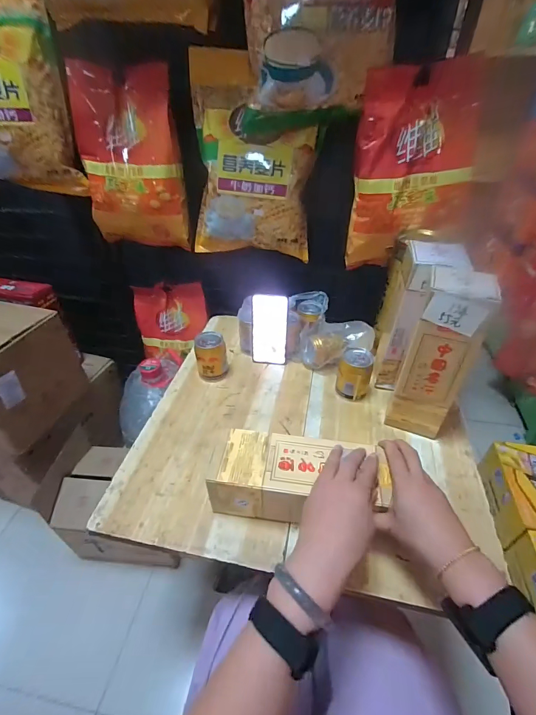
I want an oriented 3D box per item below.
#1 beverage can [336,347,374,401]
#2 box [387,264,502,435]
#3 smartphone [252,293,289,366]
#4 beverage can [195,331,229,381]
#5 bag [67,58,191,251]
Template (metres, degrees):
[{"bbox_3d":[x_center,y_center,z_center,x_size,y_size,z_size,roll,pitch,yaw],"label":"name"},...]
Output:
[{"bbox_3d":[0.172,0.035,0.678,0.064,0.091,0.066,13,41,16],"label":"beverage can"},{"bbox_3d":[0.276,-0.002,0.563,0.089,0.271,0.093,13,42,17],"label":"box"},{"bbox_3d":[0.005,-0.058,0.736,0.077,0.160,0.010,3,29,1],"label":"smartphone"},{"bbox_3d":[-0.119,-0.001,0.722,0.064,0.092,0.063,-7,40,-8],"label":"beverage can"},{"bbox_3d":[-0.306,-0.419,0.752,0.227,0.336,0.064,5,40,7],"label":"bag"}]

